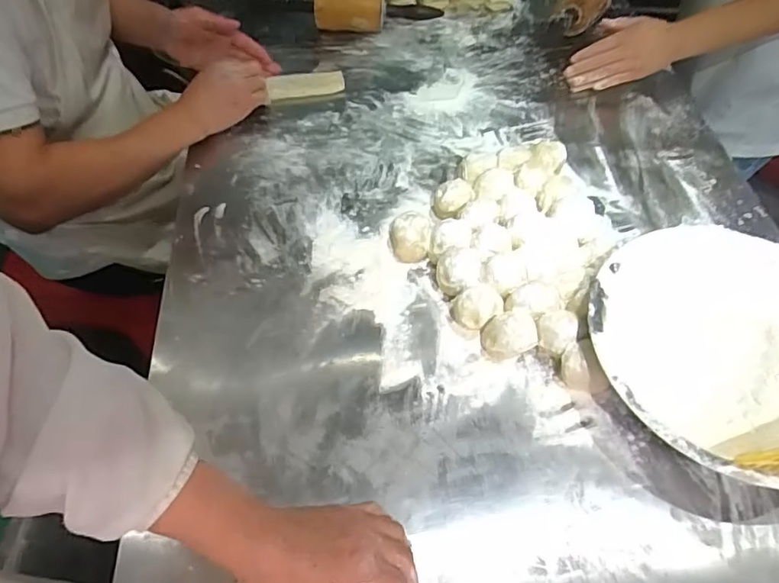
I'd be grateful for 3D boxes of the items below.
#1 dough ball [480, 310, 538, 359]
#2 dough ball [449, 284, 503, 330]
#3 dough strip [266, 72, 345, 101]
[{"bbox_3d":[0.131,0.050,0.590,0.054,0.048,0.043,-2,56,-1],"label":"dough ball"},{"bbox_3d":[0.098,0.020,0.609,0.052,0.049,0.049,0,56,0],"label":"dough ball"},{"bbox_3d":[-0.138,-0.346,0.890,0.125,0.013,0.050,-12,56,-8],"label":"dough strip"}]

